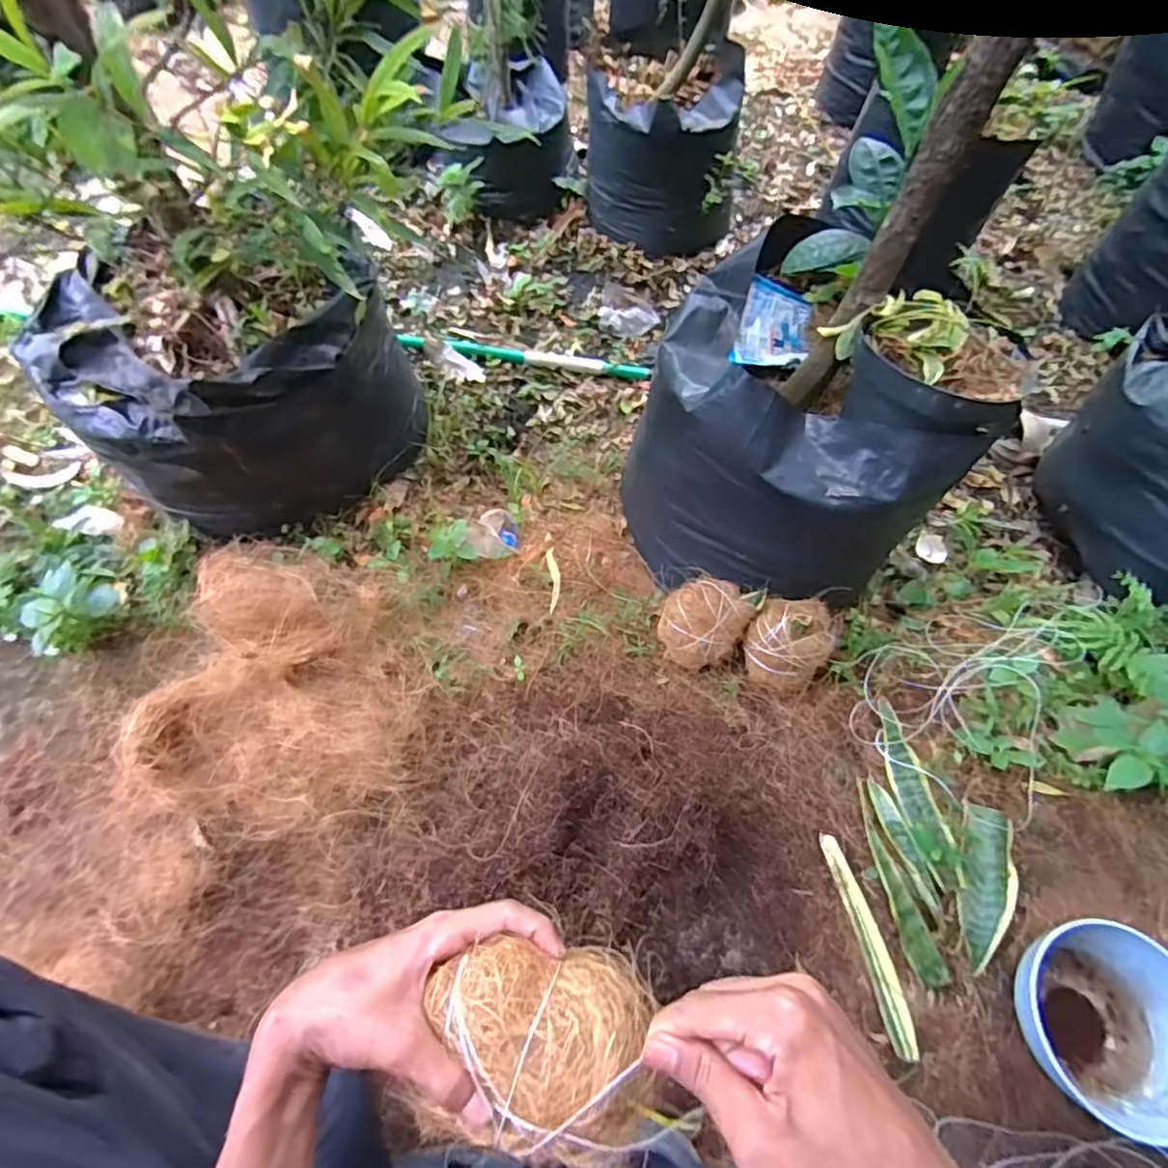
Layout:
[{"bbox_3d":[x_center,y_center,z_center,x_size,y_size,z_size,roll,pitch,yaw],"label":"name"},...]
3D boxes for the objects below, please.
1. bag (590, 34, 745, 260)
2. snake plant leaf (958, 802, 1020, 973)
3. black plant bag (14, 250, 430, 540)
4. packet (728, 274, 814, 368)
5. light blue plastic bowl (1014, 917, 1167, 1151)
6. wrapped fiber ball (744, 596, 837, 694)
[{"bbox_3d":[0.138,-0.745,1.094,0.257,0.230,0.217,6,58,1],"label":"bag"},{"bbox_3d":[0.394,0.292,0.614,0.049,0.018,0.153,20,61,11],"label":"snake plant leaf"},{"bbox_3d":[-0.402,-0.241,0.772,0.304,0.253,0.360,37,63,19],"label":"black plant bag"},{"bbox_3d":[0.218,-0.284,0.697,0.110,0.030,0.112,10,82,-22],"label":"packet"},{"bbox_3d":[0.442,0.377,0.532,0.133,0.080,0.141,0,59,0],"label":"light blue plastic bowl"},{"bbox_3d":[0.227,0.066,0.694,0.080,0.093,0.082,0,59,0],"label":"wrapped fiber ball"}]

